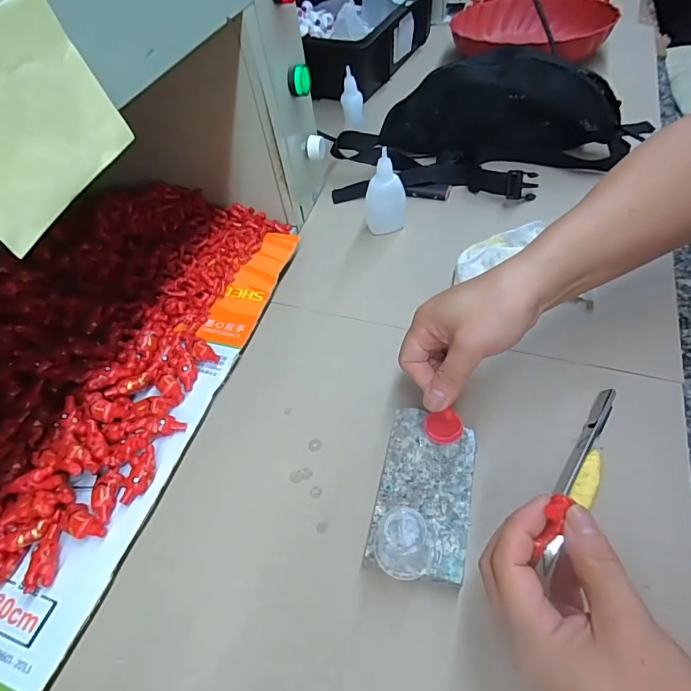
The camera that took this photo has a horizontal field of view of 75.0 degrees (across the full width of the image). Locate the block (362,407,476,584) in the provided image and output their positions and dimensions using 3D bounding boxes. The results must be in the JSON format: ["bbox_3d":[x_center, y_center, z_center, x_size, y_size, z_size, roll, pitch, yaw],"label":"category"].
[{"bbox_3d":[0.054,0.103,0.314,0.059,0.032,0.112,13,55,8],"label":"block"}]

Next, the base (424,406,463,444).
[{"bbox_3d":[0.071,0.059,0.326,0.026,0.007,0.024,0,54,-1],"label":"base"}]

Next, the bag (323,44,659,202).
[{"bbox_3d":[0.168,-0.258,0.539,0.364,0.113,0.172,2,53,6],"label":"bag"}]

